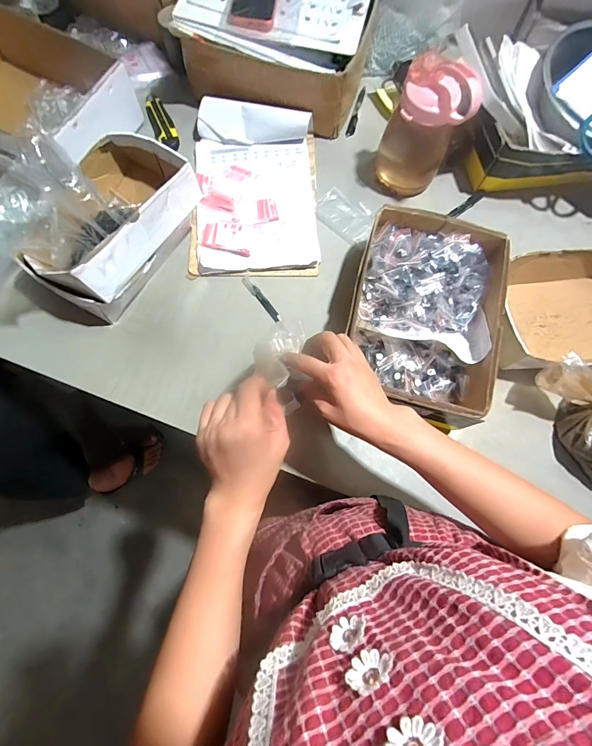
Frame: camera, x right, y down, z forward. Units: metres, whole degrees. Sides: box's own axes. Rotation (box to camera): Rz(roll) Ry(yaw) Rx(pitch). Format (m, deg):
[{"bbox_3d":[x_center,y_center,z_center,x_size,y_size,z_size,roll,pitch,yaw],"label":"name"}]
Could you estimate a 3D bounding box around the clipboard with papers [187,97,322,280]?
[{"bbox_3d":[-0.075,-0.336,0.641,0.229,0.041,0.342,-2,73,-2],"label":"clipboard with papers"}]

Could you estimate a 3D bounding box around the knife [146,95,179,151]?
[{"bbox_3d":[-0.264,-0.495,0.697,0.039,0.022,0.143,-20,75,-8],"label":"knife"}]

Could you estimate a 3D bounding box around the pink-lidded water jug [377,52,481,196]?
[{"bbox_3d":[0.210,-0.414,0.604,0.108,0.197,0.097,4,73,0],"label":"pink-lidded water jug"}]

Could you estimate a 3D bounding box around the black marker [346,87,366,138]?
[{"bbox_3d":[0.124,-0.535,0.728,0.016,0.008,0.129,16,73,3],"label":"black marker"}]

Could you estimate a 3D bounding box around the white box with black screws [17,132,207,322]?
[{"bbox_3d":[-0.286,-0.217,0.548,0.155,0.123,0.267,33,75,8],"label":"white box with black screws"}]

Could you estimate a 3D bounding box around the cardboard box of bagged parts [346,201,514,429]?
[{"bbox_3d":[0.185,-0.090,0.548,0.213,0.091,0.303,15,73,3],"label":"cardboard box of bagged parts"}]

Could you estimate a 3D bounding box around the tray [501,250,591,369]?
[{"bbox_3d":[0.440,-0.099,0.581,0.254,0.075,0.196,-7,73,-4],"label":"tray"}]

